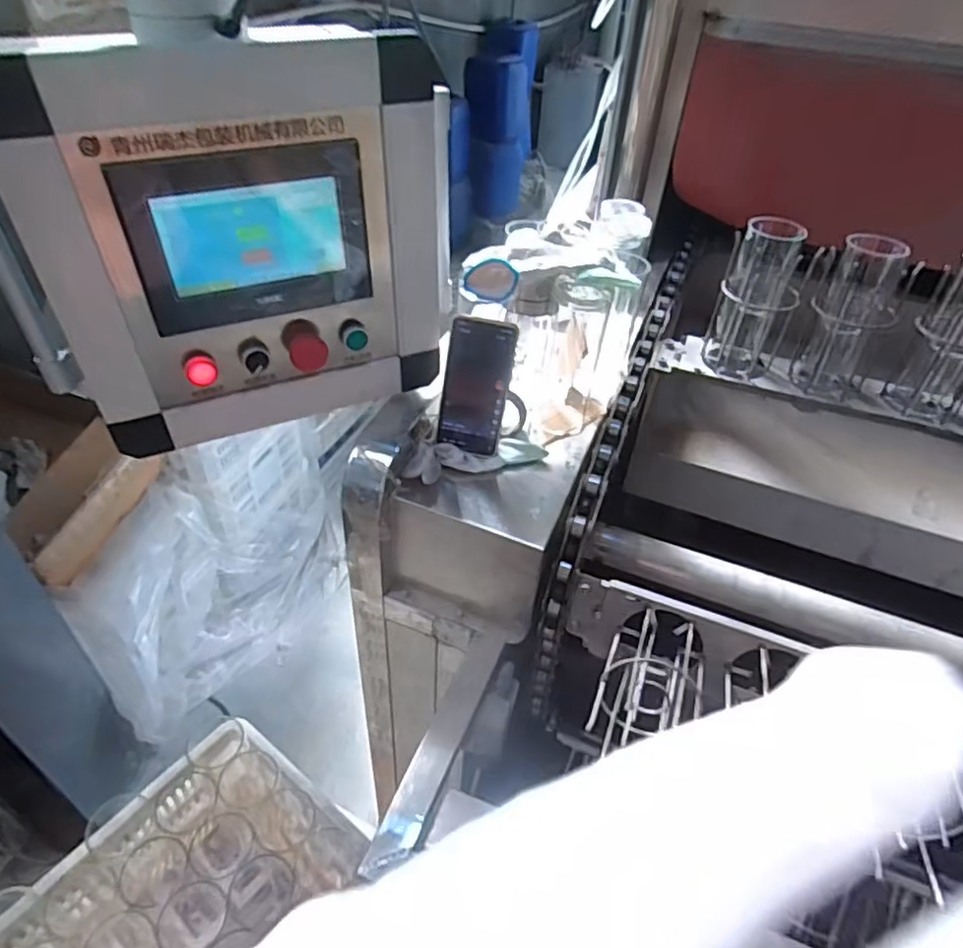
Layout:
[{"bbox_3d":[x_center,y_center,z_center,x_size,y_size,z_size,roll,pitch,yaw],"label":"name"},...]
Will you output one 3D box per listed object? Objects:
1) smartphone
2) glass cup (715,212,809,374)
[{"bbox_3d":[-0.006,-0.101,0.743,0.076,0.157,0.012,10,23,0],"label":"smartphone"},{"bbox_3d":[0.348,-0.221,0.811,0.071,0.181,0.066,21,46,16],"label":"glass cup"}]

